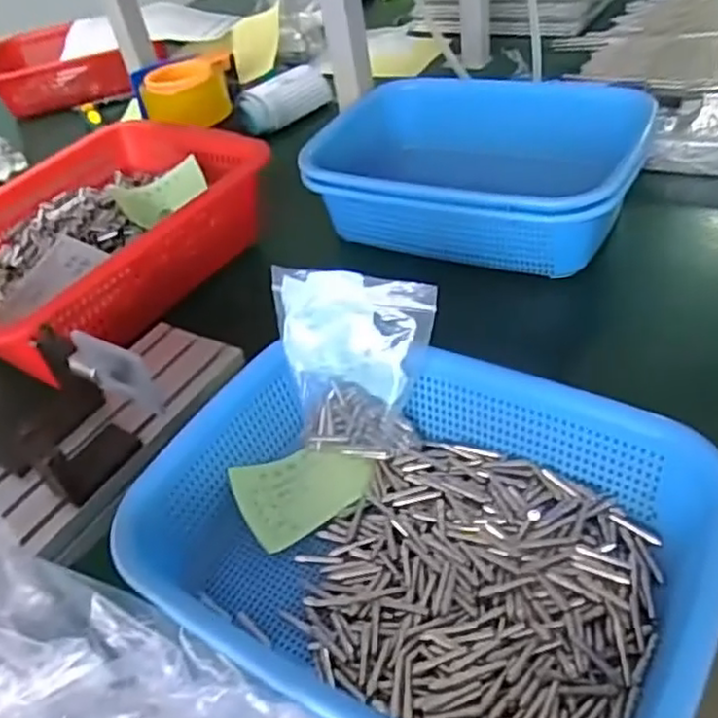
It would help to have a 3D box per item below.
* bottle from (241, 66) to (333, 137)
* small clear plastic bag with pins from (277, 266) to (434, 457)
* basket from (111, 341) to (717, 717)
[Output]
[{"bbox_3d":[-0.093,-0.324,0.857,0.117,0.043,0.044,-27,44,-17],"label":"bottle"},{"bbox_3d":[0.001,0.001,0.429,0.094,0.122,0.034,4,28,17],"label":"small clear plastic bag with pins"},{"bbox_3d":[0.031,0.092,0.367,0.285,0.074,0.213,15,48,26],"label":"basket"}]

